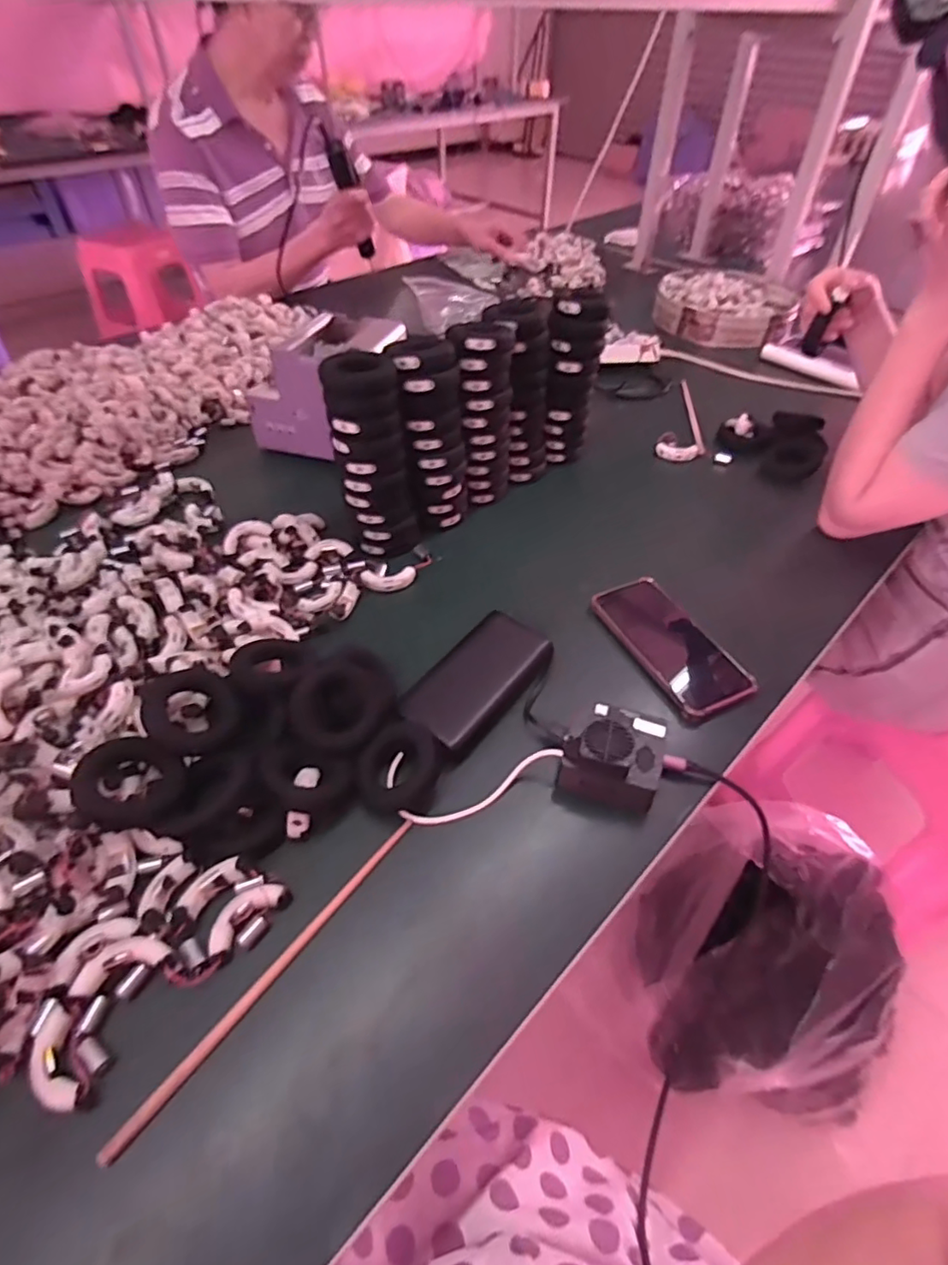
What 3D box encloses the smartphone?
[{"bbox_3d":[0.191,0.009,0.590,0.079,0.018,0.166,-21,51,-20],"label":"smartphone"}]

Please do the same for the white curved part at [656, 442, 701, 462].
[{"bbox_3d":[0.282,-0.248,0.830,0.058,0.018,0.018,4,47,3],"label":"white curved part"}]

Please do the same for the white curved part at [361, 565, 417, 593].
[{"bbox_3d":[-0.091,-0.056,0.644,0.057,0.013,0.025,-5,47,-5],"label":"white curved part"}]

